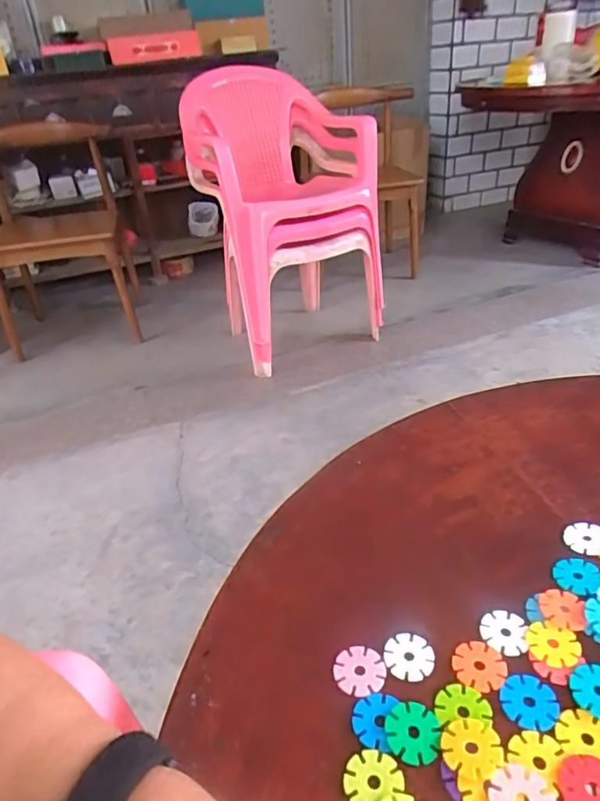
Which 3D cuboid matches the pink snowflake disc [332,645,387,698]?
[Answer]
[{"bbox_3d":[0.037,0.171,0.340,0.033,0.004,0.031,-5,32,3],"label":"pink snowflake disc"}]

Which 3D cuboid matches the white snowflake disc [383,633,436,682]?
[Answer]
[{"bbox_3d":[0.070,0.163,0.345,0.031,0.004,0.028,2,33,12],"label":"white snowflake disc"}]

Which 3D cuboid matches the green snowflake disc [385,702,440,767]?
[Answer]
[{"bbox_3d":[0.064,0.188,0.306,0.030,0.004,0.031,-5,32,3],"label":"green snowflake disc"}]

